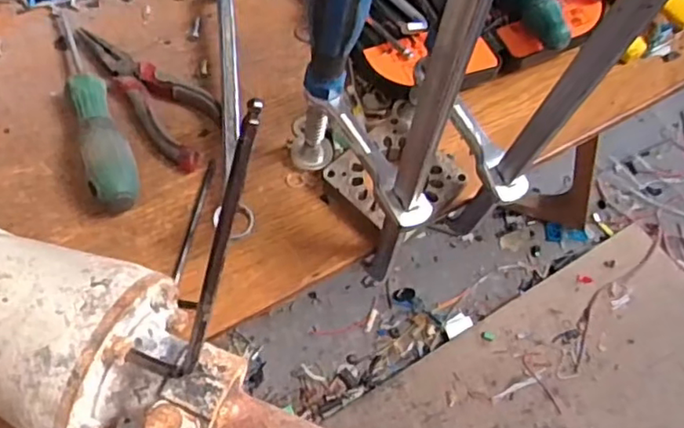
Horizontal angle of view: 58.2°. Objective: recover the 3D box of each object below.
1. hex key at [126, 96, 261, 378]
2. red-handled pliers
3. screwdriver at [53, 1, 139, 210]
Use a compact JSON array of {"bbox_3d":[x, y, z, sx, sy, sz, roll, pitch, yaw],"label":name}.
[{"bbox_3d":[-0.056,0.015,0.243,0.025,0.135,0.012,31,28,15],"label":"hex key"},{"bbox_3d":[-0.139,-0.095,0.456,0.051,0.012,0.150,-34,67,-20],"label":"red-handled pliers"},{"bbox_3d":[-0.178,-0.088,0.438,0.029,0.026,0.201,-18,62,-13],"label":"screwdriver"}]

